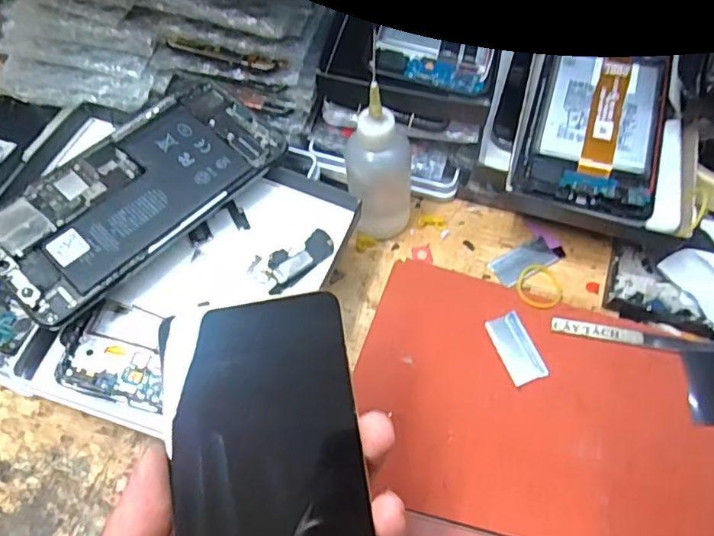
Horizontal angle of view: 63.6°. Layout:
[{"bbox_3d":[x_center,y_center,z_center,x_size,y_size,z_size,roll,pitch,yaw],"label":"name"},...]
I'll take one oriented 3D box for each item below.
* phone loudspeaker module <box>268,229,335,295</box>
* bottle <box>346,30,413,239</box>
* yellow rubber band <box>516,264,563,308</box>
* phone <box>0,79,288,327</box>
[{"bbox_3d":[-0.032,-0.005,0.303,0.020,0.009,0.045,40,70,20],"label":"phone loudspeaker module"},{"bbox_3d":[0.012,-0.057,0.306,0.034,0.114,0.030,16,63,10],"label":"bottle"},{"bbox_3d":[0.106,0.012,0.333,0.026,0.004,0.031,19,55,9],"label":"yellow rubber band"},{"bbox_3d":[-0.115,-0.042,0.302,0.074,0.005,0.152,42,68,15],"label":"phone"}]

